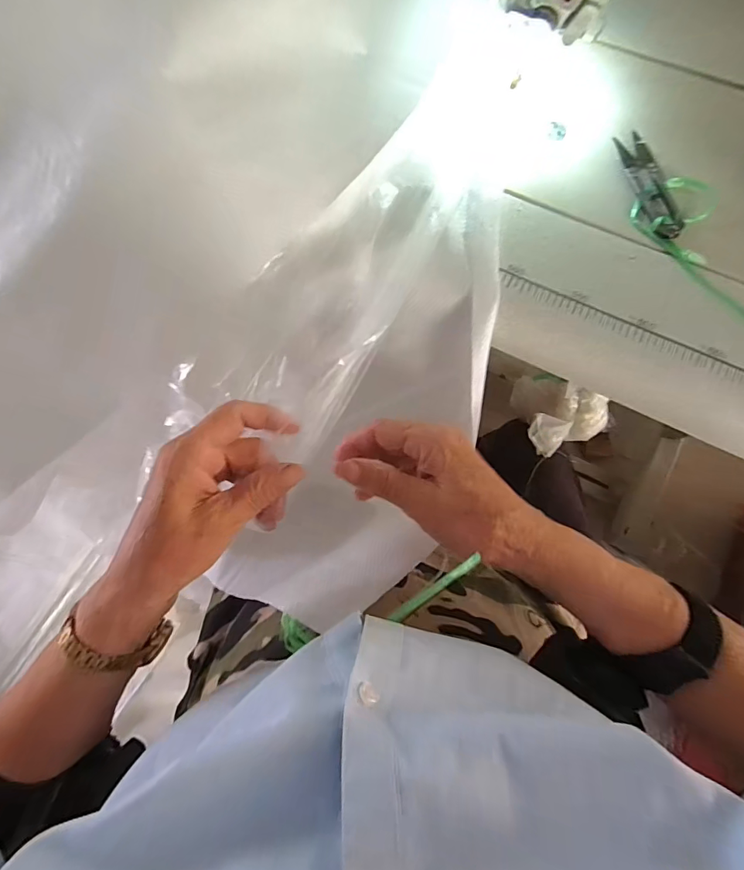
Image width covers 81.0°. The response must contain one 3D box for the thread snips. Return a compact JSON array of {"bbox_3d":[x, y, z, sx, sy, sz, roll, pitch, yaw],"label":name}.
[{"bbox_3d":[0.215,-0.193,0.334,0.023,0.009,0.096,-12,75,-2],"label":"thread snips"}]

